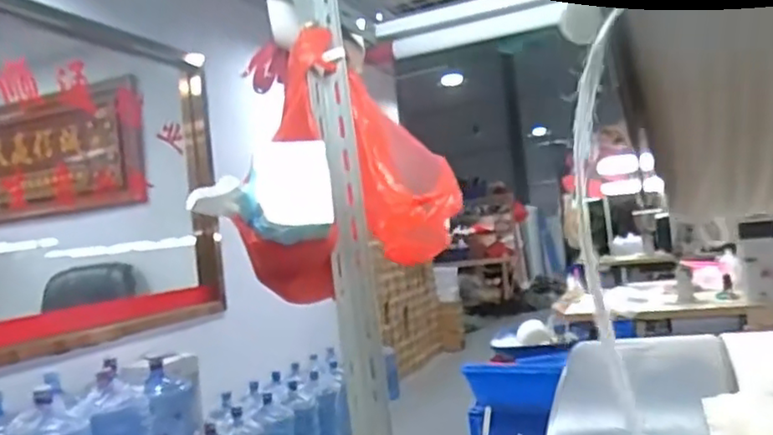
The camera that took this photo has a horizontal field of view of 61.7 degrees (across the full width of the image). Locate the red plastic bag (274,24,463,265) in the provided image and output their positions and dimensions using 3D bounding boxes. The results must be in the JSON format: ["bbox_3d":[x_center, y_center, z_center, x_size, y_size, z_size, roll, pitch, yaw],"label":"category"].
[{"bbox_3d":[-0.026,-0.074,0.697,0.120,0.264,0.079,-41,-12,16],"label":"red plastic bag"}]

